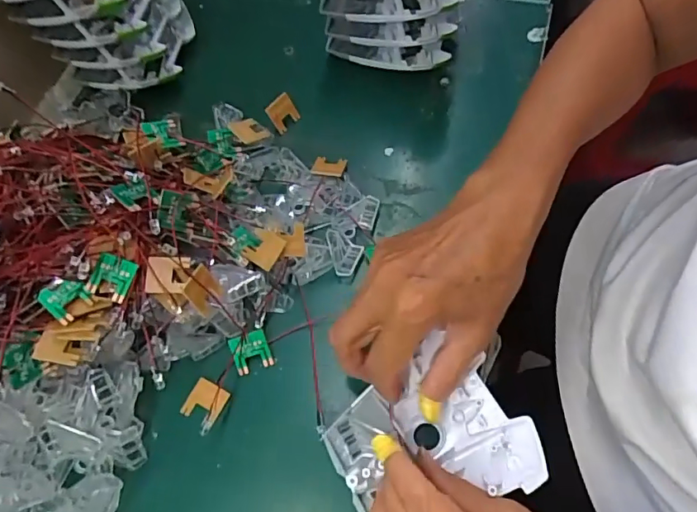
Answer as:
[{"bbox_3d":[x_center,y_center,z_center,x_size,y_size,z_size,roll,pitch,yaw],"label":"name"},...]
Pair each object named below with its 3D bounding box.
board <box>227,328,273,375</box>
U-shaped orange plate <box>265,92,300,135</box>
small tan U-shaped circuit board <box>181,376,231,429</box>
[{"bbox_3d":[-0.066,0.065,0.345,0.024,0.004,0.026,-17,92,-5],"label":"board"},{"bbox_3d":[-0.056,-0.122,0.433,0.006,0.031,0.025,30,70,36],"label":"U-shaped orange plate"},{"bbox_3d":[-0.094,0.096,0.337,0.026,0.005,0.025,22,66,10],"label":"small tan U-shaped circuit board"}]

